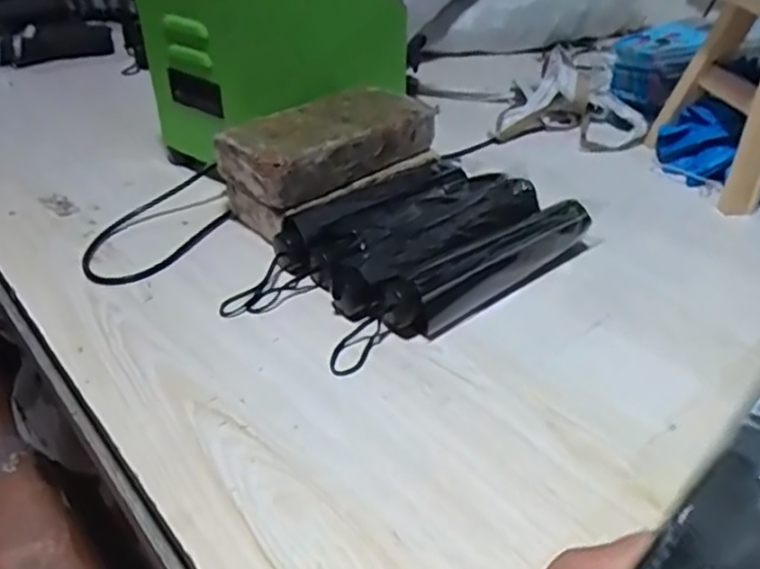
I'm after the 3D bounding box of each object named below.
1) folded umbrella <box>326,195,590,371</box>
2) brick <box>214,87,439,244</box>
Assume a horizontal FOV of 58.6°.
[{"bbox_3d":[0.081,-0.006,0.621,0.304,0.049,0.055,-23,41,-26],"label":"folded umbrella"},{"bbox_3d":[-0.050,-0.147,0.752,0.235,0.085,0.114,-26,43,-29],"label":"brick"}]

